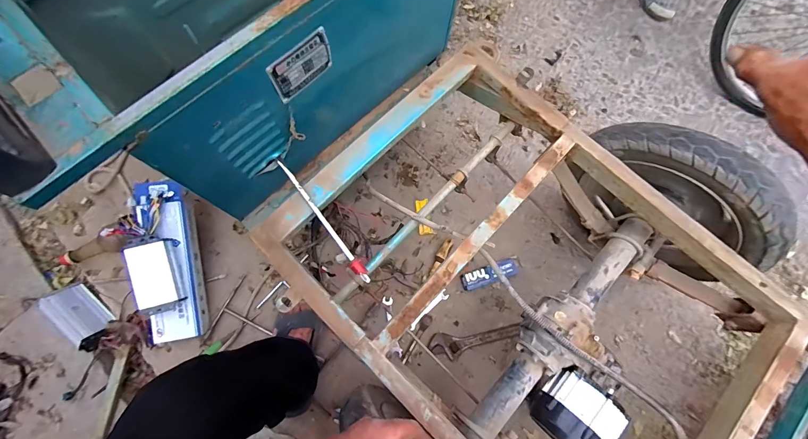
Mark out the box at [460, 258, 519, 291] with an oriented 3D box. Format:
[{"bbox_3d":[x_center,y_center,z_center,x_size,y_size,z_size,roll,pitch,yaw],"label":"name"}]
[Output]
[{"bbox_3d":[0.235,0.147,0.921,0.163,0.035,0.050,-19,76,-6],"label":"box"}]

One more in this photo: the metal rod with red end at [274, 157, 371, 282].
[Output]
[{"bbox_3d":[-0.141,0.005,0.609,0.024,0.032,0.259,-36,93,-10],"label":"metal rod with red end"}]

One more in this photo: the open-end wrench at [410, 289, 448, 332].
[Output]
[{"bbox_3d":[0.065,0.240,0.901,0.134,0.009,0.022,-41,79,-11],"label":"open-end wrench"}]

